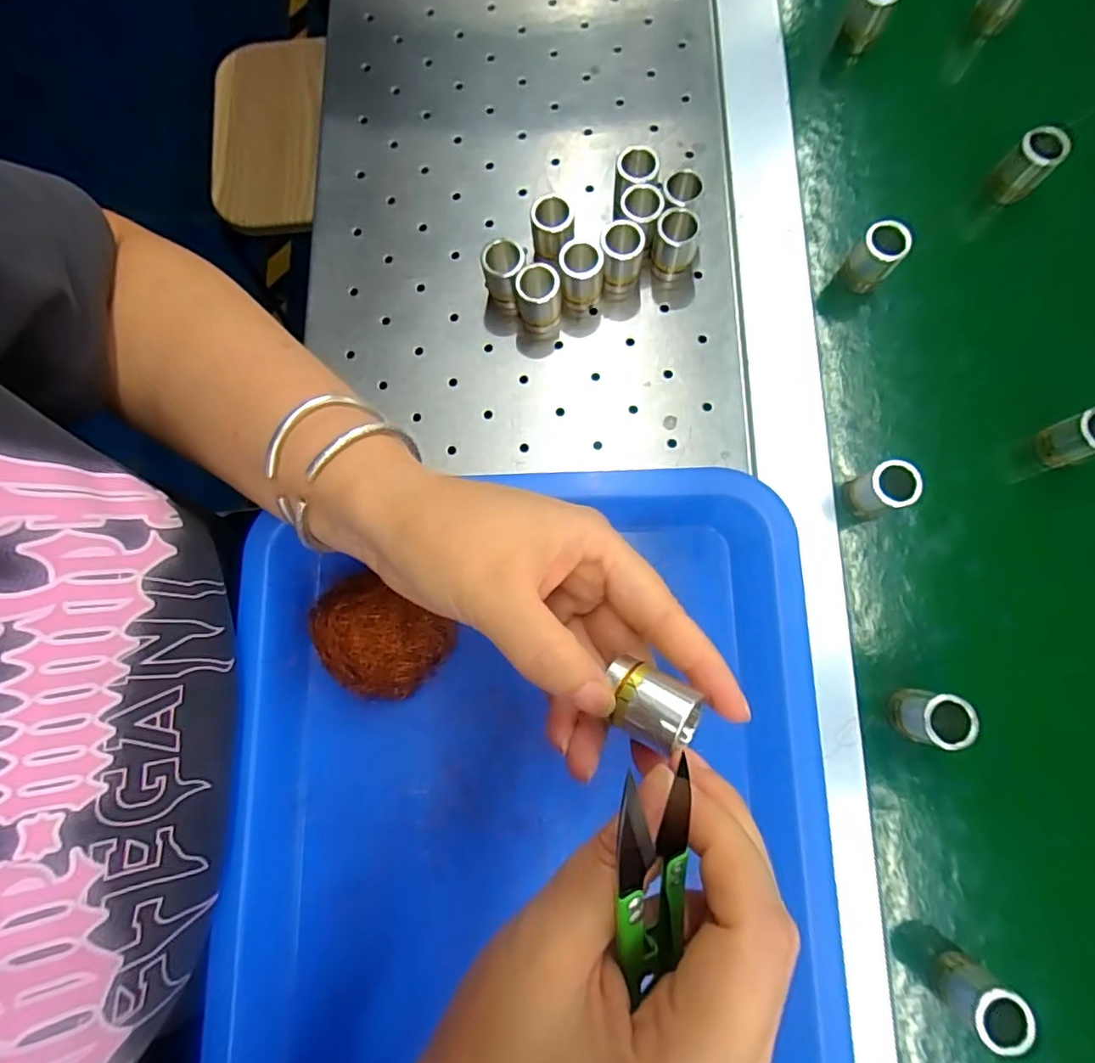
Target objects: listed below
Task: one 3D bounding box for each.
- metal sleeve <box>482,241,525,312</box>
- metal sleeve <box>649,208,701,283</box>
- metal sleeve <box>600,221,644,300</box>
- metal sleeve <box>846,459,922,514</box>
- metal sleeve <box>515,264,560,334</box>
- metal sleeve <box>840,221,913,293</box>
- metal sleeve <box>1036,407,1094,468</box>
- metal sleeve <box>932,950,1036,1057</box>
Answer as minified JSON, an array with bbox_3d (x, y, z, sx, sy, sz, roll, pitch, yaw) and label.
[{"bbox_3d":[-0.023,-0.136,0.304,0.022,0.031,0.025,-5,79,2],"label":"metal sleeve"},{"bbox_3d":[0.068,-0.151,0.303,0.022,0.033,0.020,0,79,2],"label":"metal sleeve"},{"bbox_3d":[0.039,-0.146,0.302,0.021,0.030,0.022,5,79,4],"label":"metal sleeve"},{"bbox_3d":[0.164,-0.020,0.279,0.022,0.032,0.022,0,79,2],"label":"metal sleeve"},{"bbox_3d":[-0.005,-0.123,0.300,0.022,0.029,0.023,-1,79,2],"label":"metal sleeve"},{"bbox_3d":[0.175,-0.146,0.301,0.022,0.034,0.018,44,84,9],"label":"metal sleeve"},{"bbox_3d":[0.265,-0.046,0.280,0.018,0.032,0.021,-9,79,1],"label":"metal sleeve"},{"bbox_3d":[0.182,0.197,0.237,0.019,0.031,0.022,40,83,9],"label":"metal sleeve"}]

